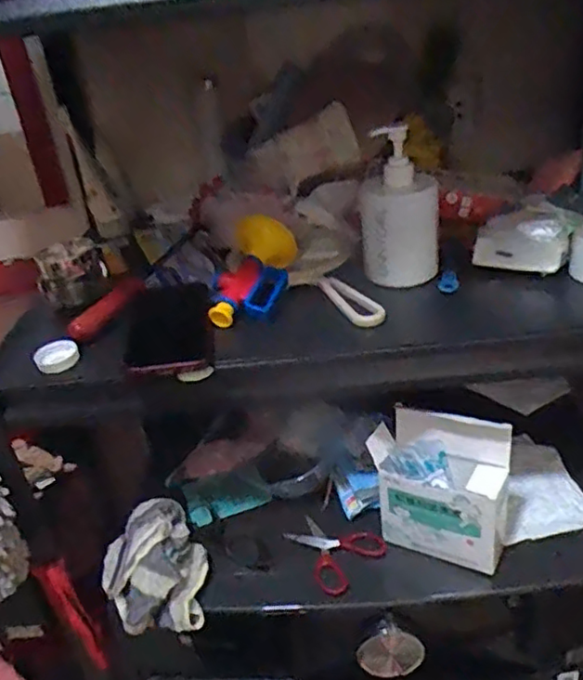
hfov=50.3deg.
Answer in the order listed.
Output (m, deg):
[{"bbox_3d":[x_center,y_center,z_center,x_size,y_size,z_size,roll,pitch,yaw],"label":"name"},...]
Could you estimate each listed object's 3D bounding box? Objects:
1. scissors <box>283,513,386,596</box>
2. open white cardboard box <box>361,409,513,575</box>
[{"bbox_3d":[0.041,0.226,0.672,0.096,0.011,0.084,21,41,39],"label":"scissors"},{"bbox_3d":[0.151,0.147,0.635,0.137,0.130,0.073,12,36,29],"label":"open white cardboard box"}]

